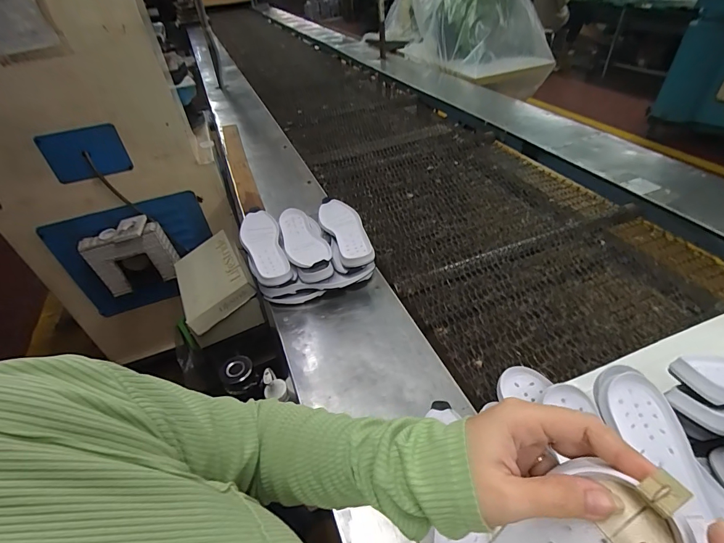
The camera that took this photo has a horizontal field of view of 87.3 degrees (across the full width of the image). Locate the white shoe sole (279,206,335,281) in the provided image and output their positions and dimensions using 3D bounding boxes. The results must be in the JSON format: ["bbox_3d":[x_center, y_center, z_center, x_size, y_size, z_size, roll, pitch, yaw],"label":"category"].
[{"bbox_3d":[-0.137,-0.073,0.900,0.097,0.054,0.257,-15,42,-10],"label":"white shoe sole"}]

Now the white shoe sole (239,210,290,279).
[{"bbox_3d":[-0.234,-0.067,0.888,0.088,0.027,0.265,-16,42,-11],"label":"white shoe sole"}]

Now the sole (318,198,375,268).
[{"bbox_3d":[-0.042,-0.100,0.912,0.097,0.028,0.277,-13,41,-7],"label":"sole"}]

